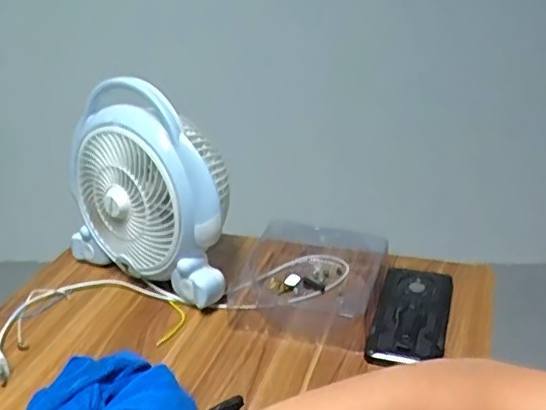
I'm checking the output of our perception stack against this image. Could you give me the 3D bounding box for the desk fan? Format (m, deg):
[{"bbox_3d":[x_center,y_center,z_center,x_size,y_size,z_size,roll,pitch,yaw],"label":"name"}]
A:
[{"bbox_3d":[-0.159,-0.027,0.771,0.265,0.246,0.133,14,34,30],"label":"desk fan"}]

